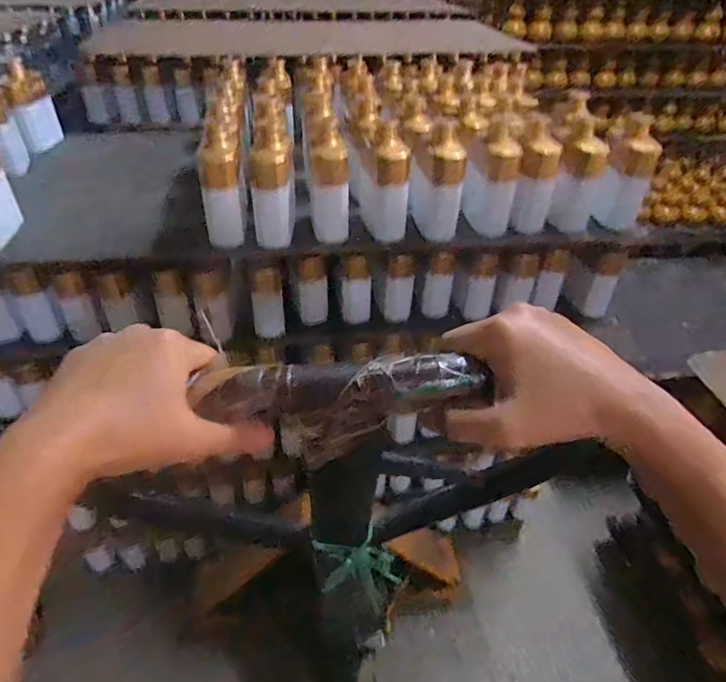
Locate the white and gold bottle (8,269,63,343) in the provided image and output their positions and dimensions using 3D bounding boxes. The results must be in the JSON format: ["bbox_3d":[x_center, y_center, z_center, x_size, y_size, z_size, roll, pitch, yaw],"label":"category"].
[{"bbox_3d":[-0.524,-0.054,0.802,0.040,0.121,0.033,-28,47,-32],"label":"white and gold bottle"}]

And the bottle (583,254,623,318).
[{"bbox_3d":[0.428,-0.097,0.891,0.038,0.112,0.029,18,21,20],"label":"bottle"}]

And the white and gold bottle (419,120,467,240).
[{"bbox_3d":[0.121,-0.237,0.768,0.062,0.156,0.069,7,38,6],"label":"white and gold bottle"}]

